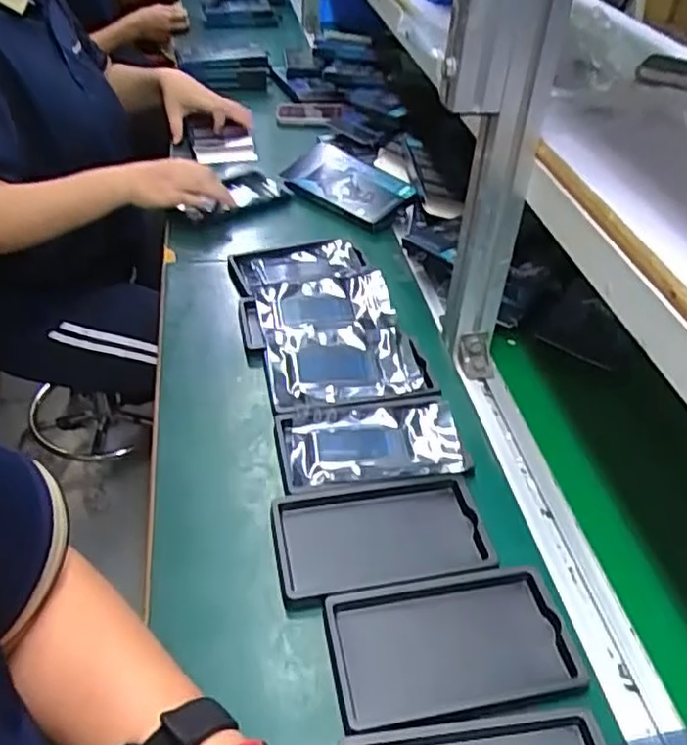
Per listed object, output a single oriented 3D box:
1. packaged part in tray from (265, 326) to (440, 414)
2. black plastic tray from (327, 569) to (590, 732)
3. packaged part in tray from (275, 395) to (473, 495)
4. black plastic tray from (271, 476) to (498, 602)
[{"bbox_3d":[0.005,-0.006,0.672,0.157,0.013,0.108,-4,41,-11],"label":"packaged part in tray"},{"bbox_3d":[0.073,0.183,0.459,0.160,0.011,0.093,-4,41,-11],"label":"black plastic tray"},{"bbox_3d":[0.025,0.064,0.599,0.158,0.023,0.095,-4,41,-11],"label":"packaged part in tray"},{"bbox_3d":[0.029,0.125,0.525,0.159,0.012,0.093,-4,41,-11],"label":"black plastic tray"}]

